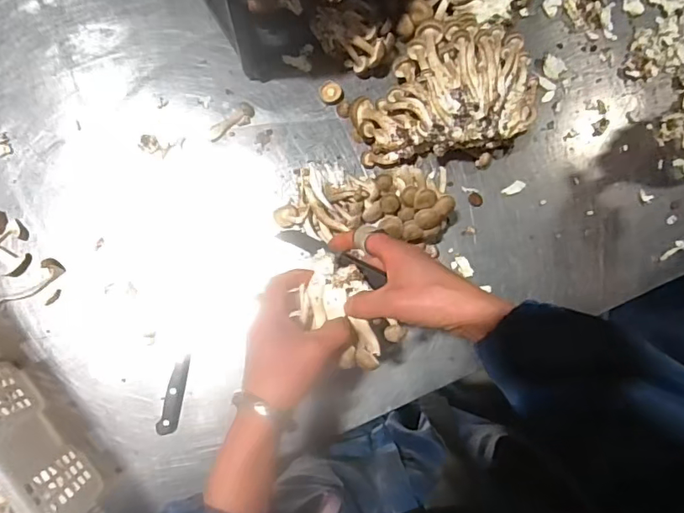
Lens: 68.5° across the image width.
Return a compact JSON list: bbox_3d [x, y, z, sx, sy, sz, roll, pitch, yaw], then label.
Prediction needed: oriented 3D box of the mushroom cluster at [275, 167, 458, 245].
[{"bbox_3d":[0.033,-0.059,0.579,0.214,0.086,0.093,-4,85,-5],"label":"mushroom cluster"}]

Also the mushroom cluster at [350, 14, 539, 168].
[{"bbox_3d":[0.120,-0.190,0.590,0.206,0.105,0.133,-10,88,-6],"label":"mushroom cluster"}]

